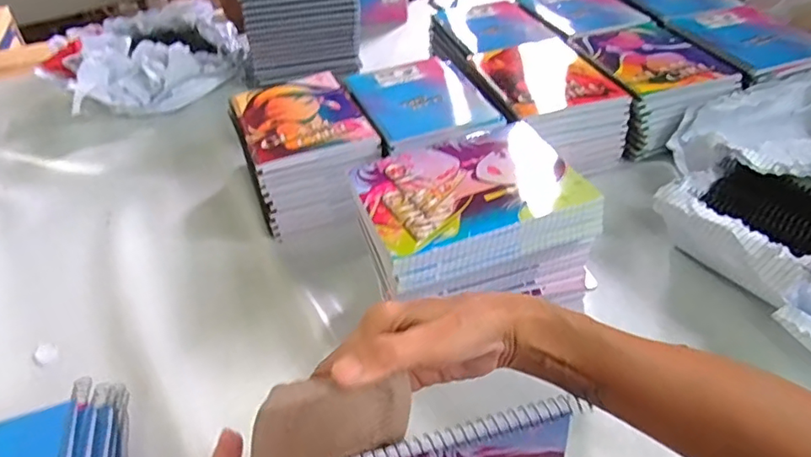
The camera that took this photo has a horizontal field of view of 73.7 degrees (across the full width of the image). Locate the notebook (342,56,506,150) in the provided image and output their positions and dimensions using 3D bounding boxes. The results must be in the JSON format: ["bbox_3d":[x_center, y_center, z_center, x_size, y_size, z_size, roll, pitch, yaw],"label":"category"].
[{"bbox_3d":[0.021,-0.176,0.725,0.157,0.011,0.201,-16,41,-15],"label":"notebook"}]

